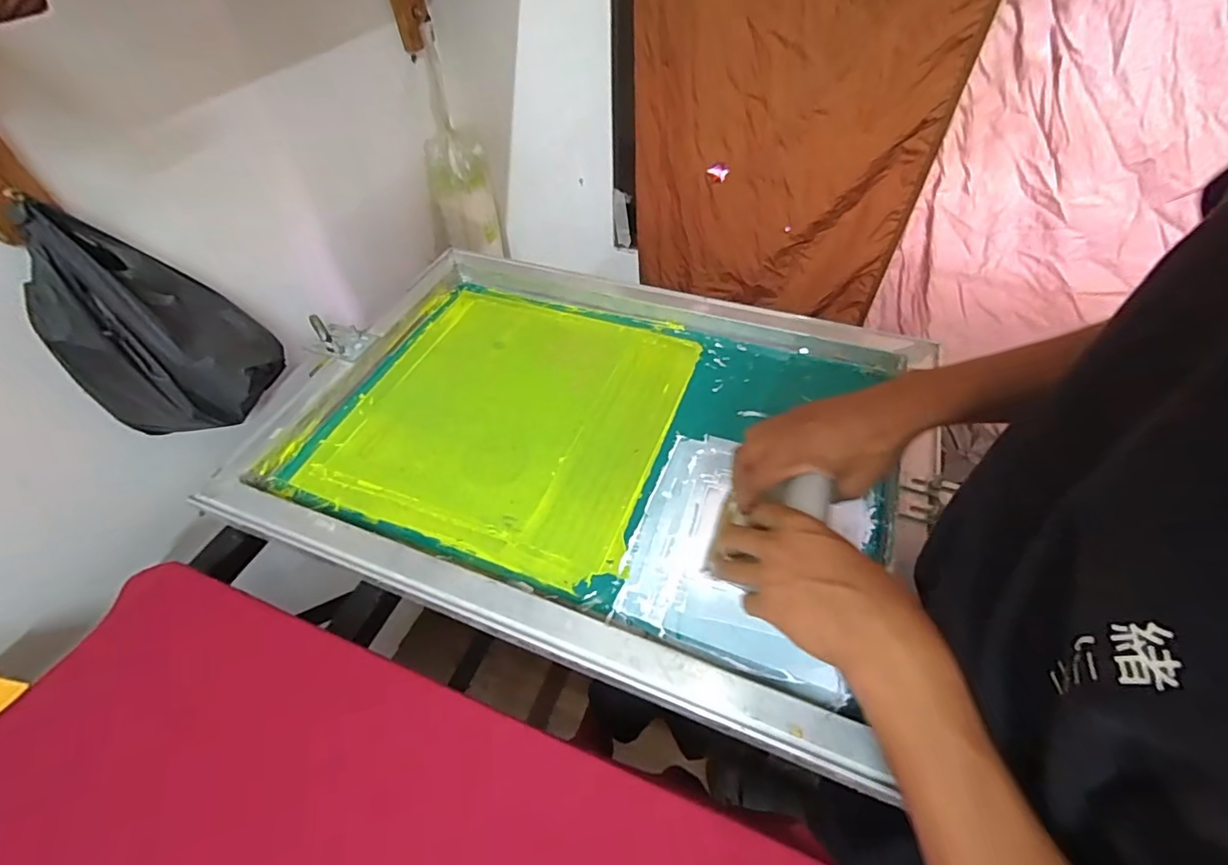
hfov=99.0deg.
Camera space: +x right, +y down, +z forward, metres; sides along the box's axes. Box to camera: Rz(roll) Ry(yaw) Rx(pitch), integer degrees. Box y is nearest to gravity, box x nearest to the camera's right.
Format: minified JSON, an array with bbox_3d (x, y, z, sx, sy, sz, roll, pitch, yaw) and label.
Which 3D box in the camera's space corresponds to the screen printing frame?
[{"bbox_3d":[-0.019,-0.011,0.562,0.652,0.040,0.459,16,55,17],"label":"screen printing frame"}]

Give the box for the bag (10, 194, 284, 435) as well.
[{"bbox_3d":[-0.442,-0.090,0.512,0.154,0.241,0.069,-33,54,-26],"label":"bag"}]

